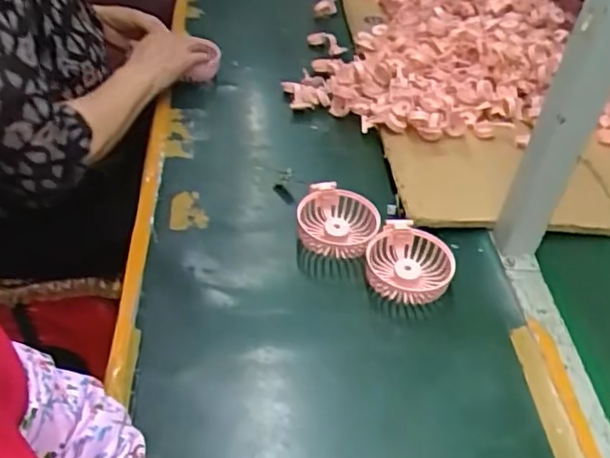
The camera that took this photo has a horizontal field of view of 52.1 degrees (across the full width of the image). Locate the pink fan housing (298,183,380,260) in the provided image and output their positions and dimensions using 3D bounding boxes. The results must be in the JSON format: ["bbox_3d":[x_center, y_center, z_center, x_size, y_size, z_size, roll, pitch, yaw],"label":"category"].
[{"bbox_3d":[0.038,-0.008,0.698,0.084,0.037,0.078,3,44,-2],"label":"pink fan housing"}]

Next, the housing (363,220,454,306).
[{"bbox_3d":[0.111,0.036,0.662,0.088,0.031,0.085,3,44,-2],"label":"housing"}]

